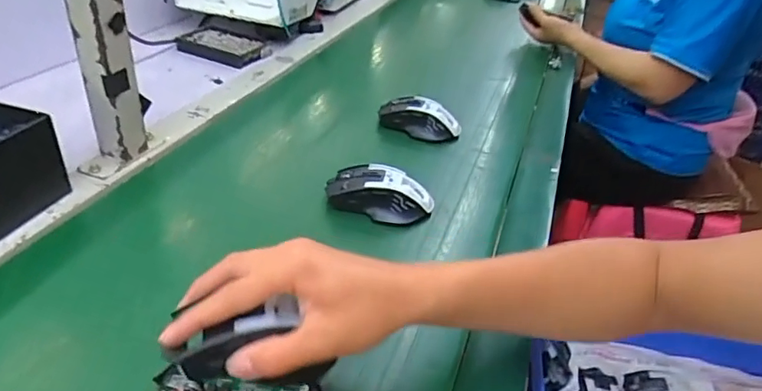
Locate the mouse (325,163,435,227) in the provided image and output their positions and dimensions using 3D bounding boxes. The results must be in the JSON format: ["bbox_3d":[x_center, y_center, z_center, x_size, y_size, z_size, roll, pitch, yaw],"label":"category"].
[{"bbox_3d":[0.000,-0.005,0.581,0.118,0.039,0.068,10,34,4],"label":"mouse"}]

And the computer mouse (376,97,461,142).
[{"bbox_3d":[0.054,-0.111,0.745,0.118,0.041,0.061,16,35,13],"label":"computer mouse"}]

